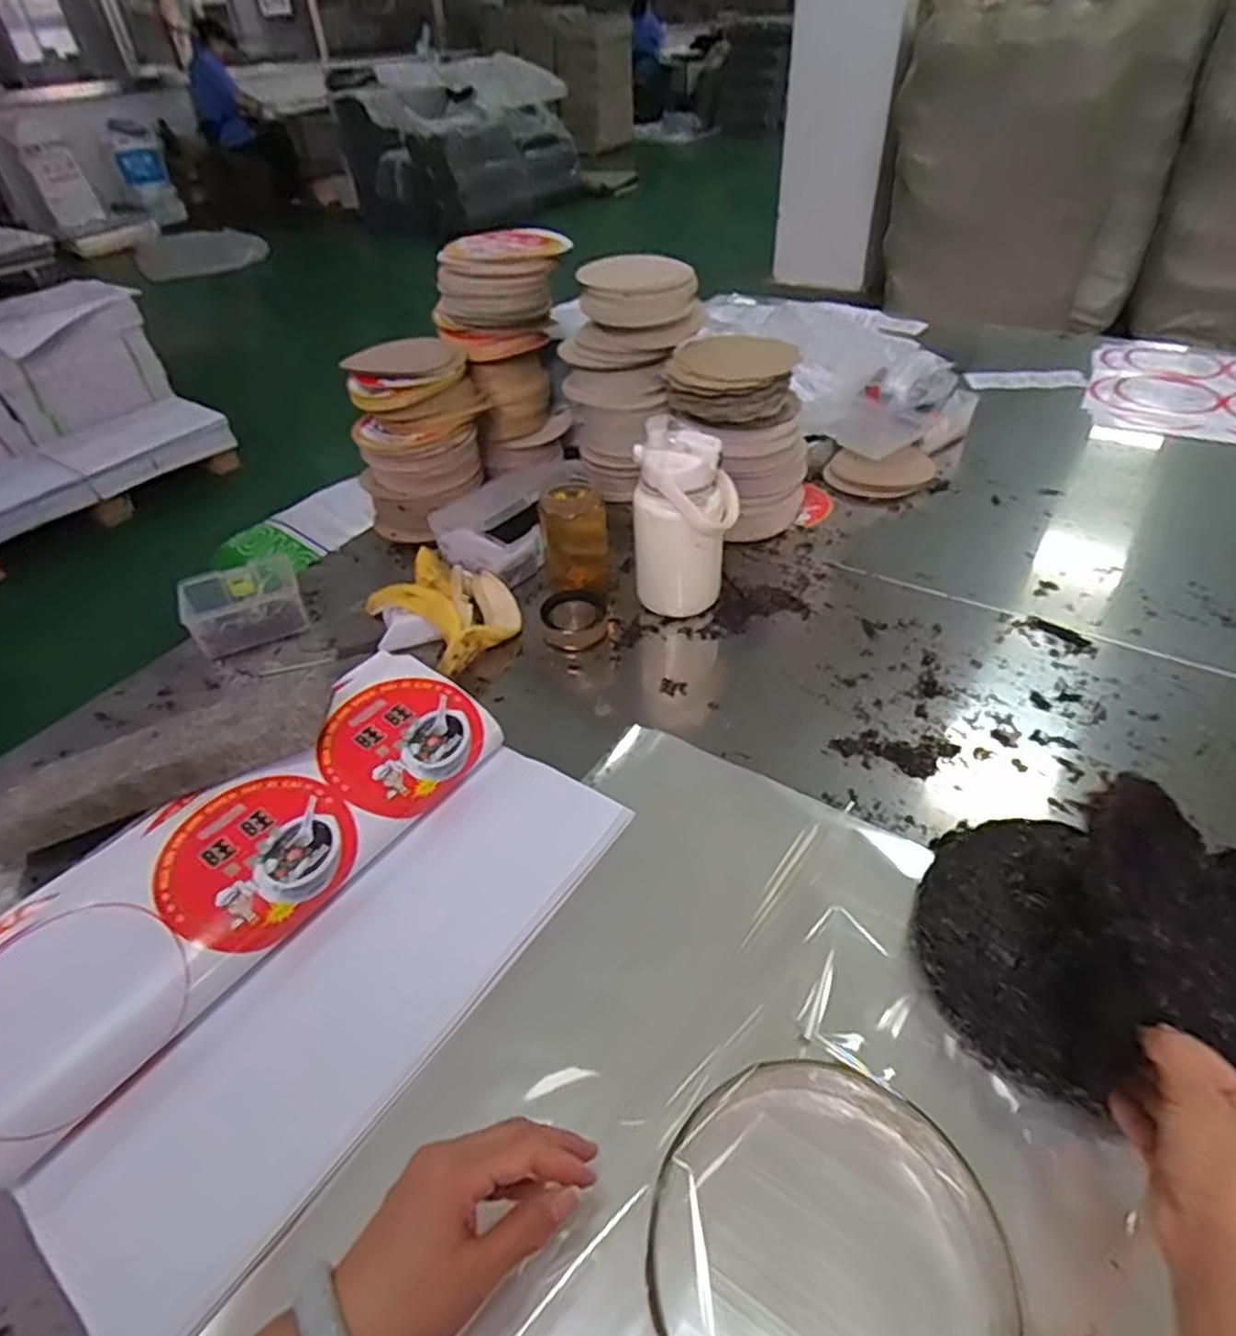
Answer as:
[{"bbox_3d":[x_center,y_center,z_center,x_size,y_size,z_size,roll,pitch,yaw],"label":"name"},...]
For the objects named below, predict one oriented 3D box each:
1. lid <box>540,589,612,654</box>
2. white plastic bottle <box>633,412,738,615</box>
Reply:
[{"bbox_3d":[-0.049,-0.058,0.856,0.074,0.035,0.070,-2,43,2],"label":"lid"},{"bbox_3d":[0.082,-0.161,0.829,0.111,0.215,0.086,-27,47,-24],"label":"white plastic bottle"}]

